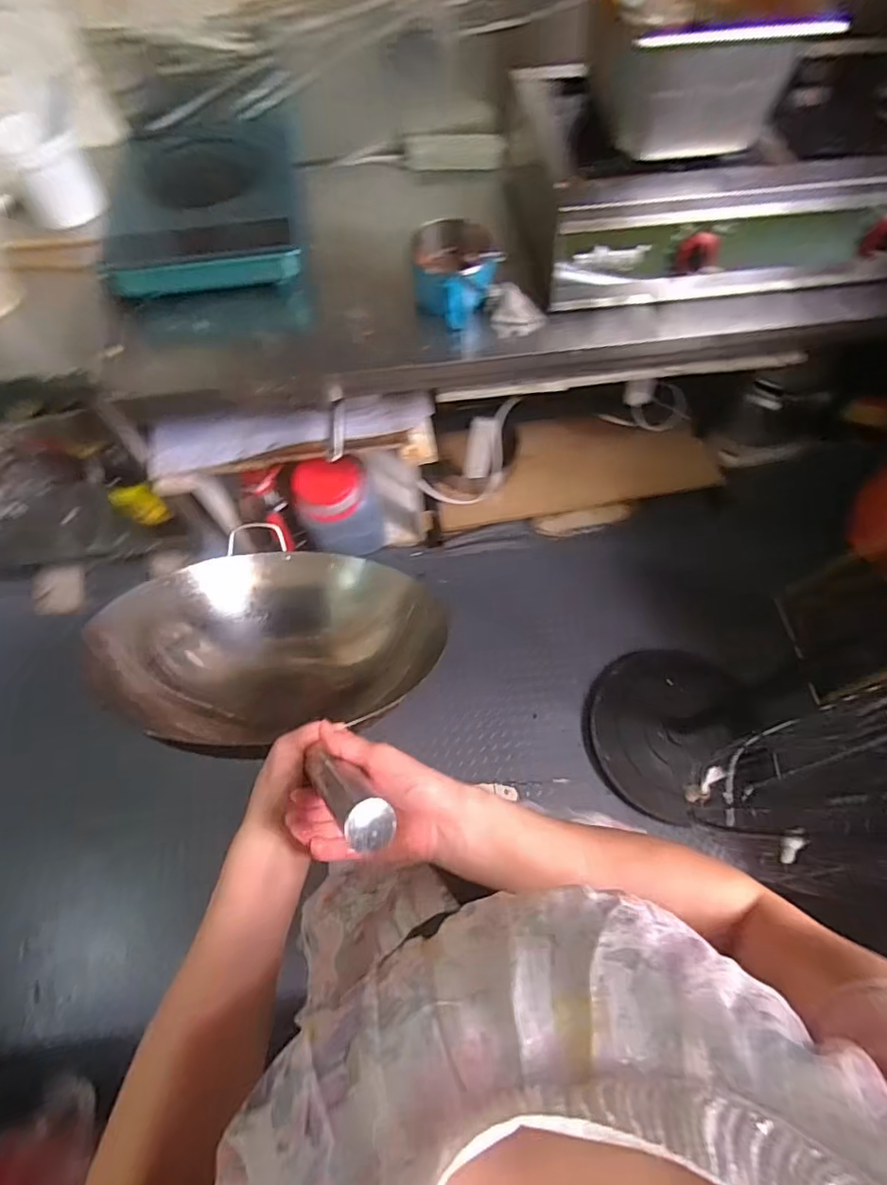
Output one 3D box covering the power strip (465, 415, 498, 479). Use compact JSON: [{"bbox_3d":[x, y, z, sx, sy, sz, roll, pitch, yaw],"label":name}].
[{"bbox_3d":[0.100,-0.385,1.459,0.070,0.170,0.034,13,30,7],"label":"power strip"}]

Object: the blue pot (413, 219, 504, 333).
[{"bbox_3d":[0.023,-0.530,0.909,0.134,0.096,0.135,0,65,1],"label":"blue pot"}]

